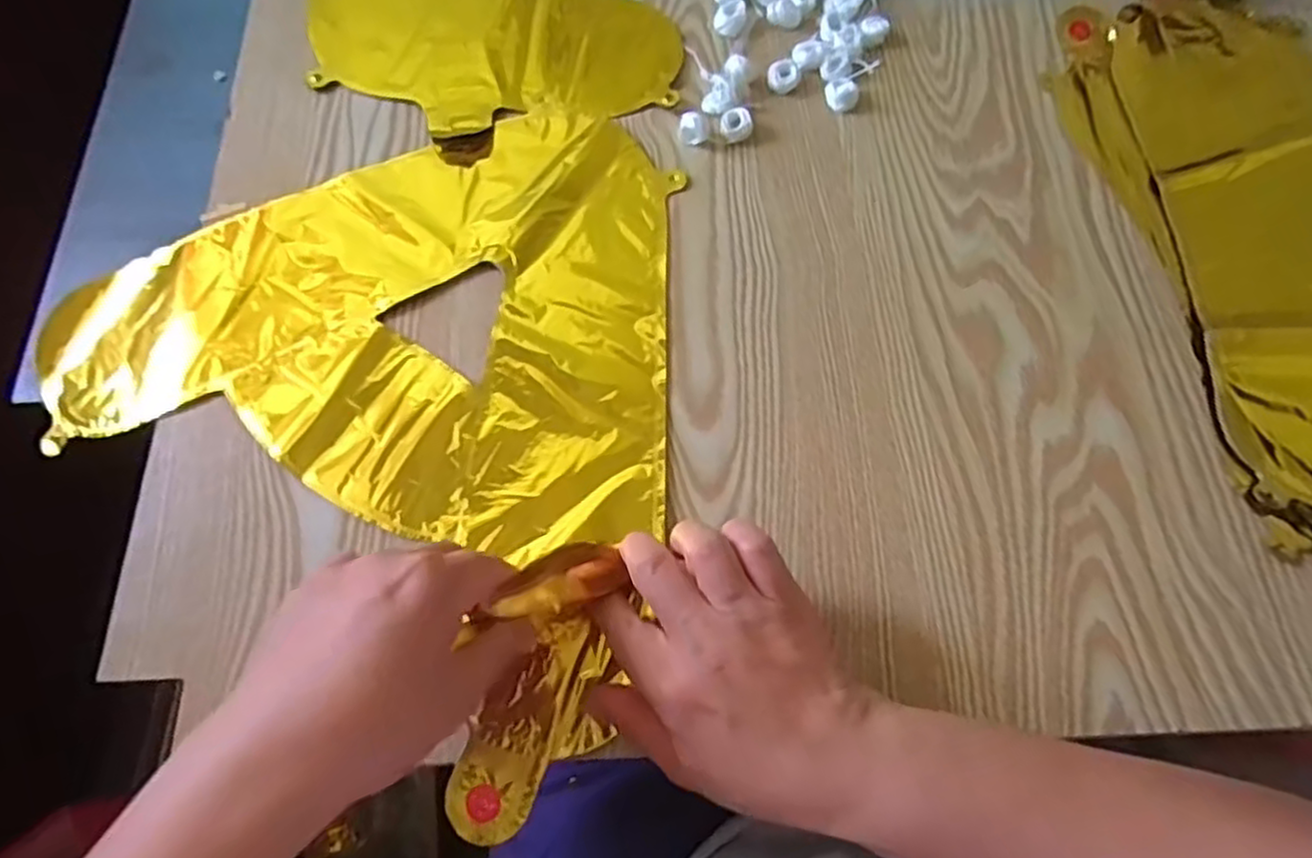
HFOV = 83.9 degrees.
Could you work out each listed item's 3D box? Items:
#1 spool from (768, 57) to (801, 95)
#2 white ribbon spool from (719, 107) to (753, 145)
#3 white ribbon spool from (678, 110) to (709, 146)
[{"bbox_3d":[0.084,-0.236,0.485,0.020,0.009,0.023,-19,69,-8],"label":"spool"},{"bbox_3d":[0.051,-0.194,0.469,0.021,0.013,0.021,0,68,0],"label":"white ribbon spool"},{"bbox_3d":[0.024,-0.191,0.466,0.019,0.018,0.018,3,68,1],"label":"white ribbon spool"}]

